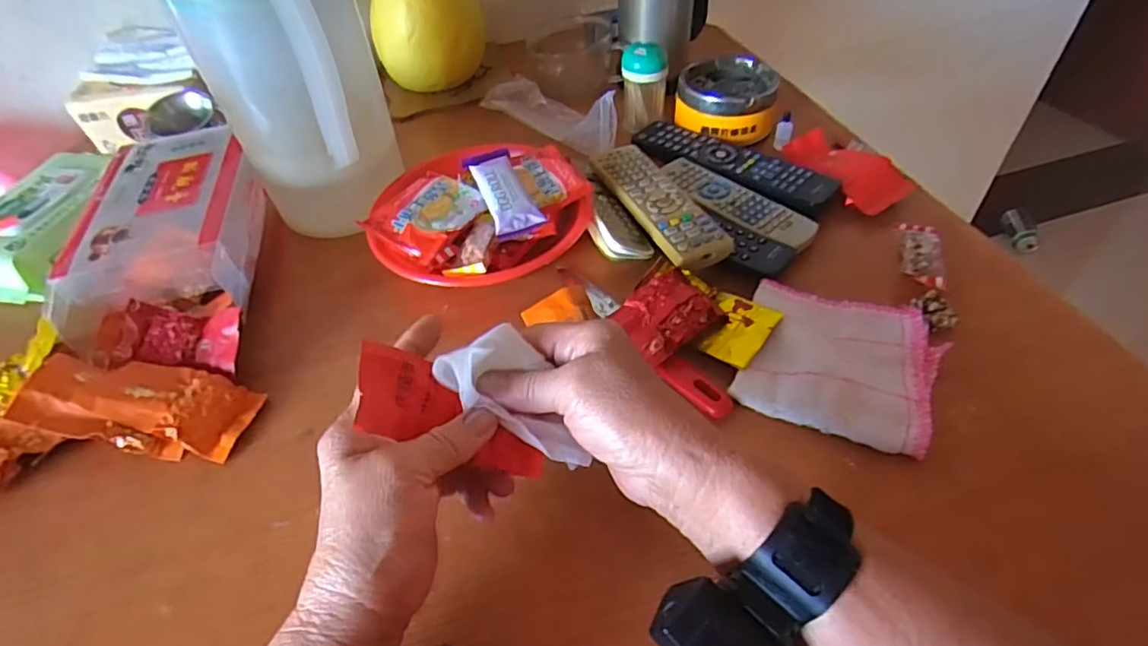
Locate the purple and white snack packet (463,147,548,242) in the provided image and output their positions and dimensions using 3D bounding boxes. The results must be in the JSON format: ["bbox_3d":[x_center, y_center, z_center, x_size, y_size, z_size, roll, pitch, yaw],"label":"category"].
[{"bbox_3d":[-0.059,-0.112,0.498,0.043,0.012,0.107,-18,53,-16],"label":"purple and white snack packet"}]

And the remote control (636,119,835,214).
[{"bbox_3d":[0.145,-0.155,0.567,0.208,0.022,0.057,31,57,28],"label":"remote control"}]

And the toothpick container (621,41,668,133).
[{"bbox_3d":[0.074,-0.249,0.624,0.047,0.080,0.043,6,49,10],"label":"toothpick container"}]

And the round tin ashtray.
[{"bbox_3d":[0.161,-0.236,0.627,0.104,0.043,0.107,4,48,8],"label":"round tin ashtray"}]

